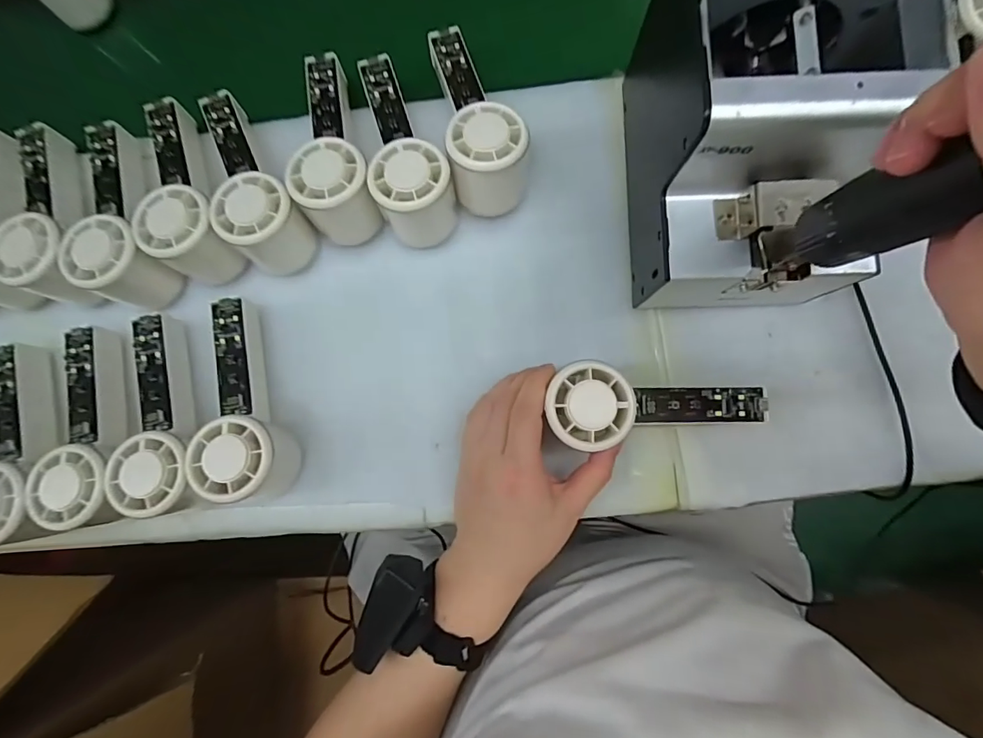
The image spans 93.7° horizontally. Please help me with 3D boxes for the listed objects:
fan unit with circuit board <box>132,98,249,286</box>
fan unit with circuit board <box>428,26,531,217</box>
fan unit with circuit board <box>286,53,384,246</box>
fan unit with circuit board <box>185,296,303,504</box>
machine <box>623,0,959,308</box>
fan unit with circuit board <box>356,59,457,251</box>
[{"bbox_3d":[-0.245,-0.141,0.356,0.057,0.056,0.154,-28,83,0],"label":"fan unit with circuit board"},{"bbox_3d":[-0.008,-0.197,0.346,0.058,0.066,0.153,-11,84,2],"label":"fan unit with circuit board"},{"bbox_3d":[-0.127,-0.175,0.348,0.054,0.055,0.151,-19,84,1],"label":"fan unit with circuit board"},{"bbox_3d":[-0.178,0.023,0.346,0.053,0.068,0.150,-11,72,2],"label":"fan unit with circuit board"},{"bbox_3d":[0.163,-0.139,0.284,0.137,0.142,0.179,6,85,4],"label":"machine"},{"bbox_3d":[-0.066,-0.167,0.358,0.055,0.063,0.152,-18,69,2],"label":"fan unit with circuit board"}]

